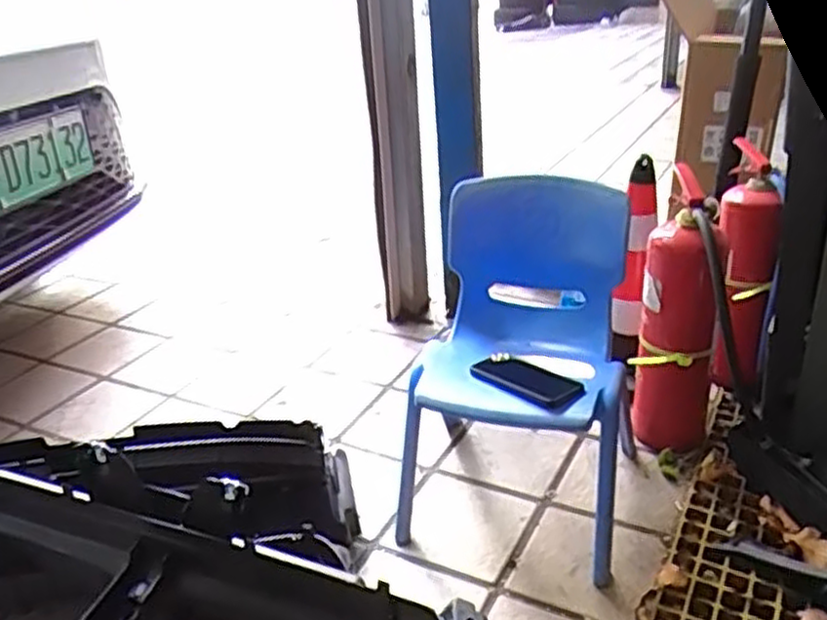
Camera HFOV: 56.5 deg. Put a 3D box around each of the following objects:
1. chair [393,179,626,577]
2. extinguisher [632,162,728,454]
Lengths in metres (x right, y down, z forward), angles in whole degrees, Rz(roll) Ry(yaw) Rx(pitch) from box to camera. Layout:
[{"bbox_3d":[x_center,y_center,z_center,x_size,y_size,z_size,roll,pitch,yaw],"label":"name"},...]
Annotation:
[{"bbox_3d":[0.153,0.089,1.200,0.329,0.496,0.316,1,27,10],"label":"chair"},{"bbox_3d":[0.458,0.030,1.329,0.134,0.469,0.121,10,28,23],"label":"extinguisher"}]

